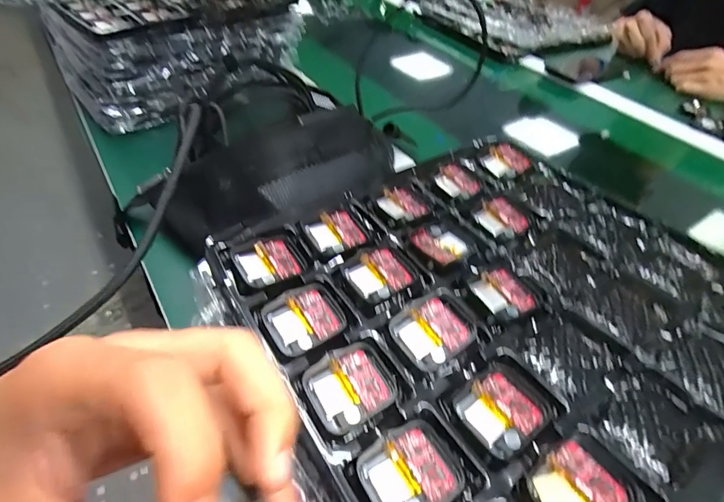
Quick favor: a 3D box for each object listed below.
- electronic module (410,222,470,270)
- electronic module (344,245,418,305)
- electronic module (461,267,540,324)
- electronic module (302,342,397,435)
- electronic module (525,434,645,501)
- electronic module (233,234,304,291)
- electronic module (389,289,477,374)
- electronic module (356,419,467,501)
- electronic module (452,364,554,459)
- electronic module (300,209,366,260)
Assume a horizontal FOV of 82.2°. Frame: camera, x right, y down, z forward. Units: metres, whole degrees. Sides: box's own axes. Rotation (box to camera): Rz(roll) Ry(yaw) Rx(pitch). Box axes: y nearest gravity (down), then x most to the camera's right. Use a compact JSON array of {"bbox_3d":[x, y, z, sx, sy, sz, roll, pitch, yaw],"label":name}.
[{"bbox_3d":[0.054,-0.005,0.286,0.038,0.004,0.037,-28,54,-28],"label":"electronic module"},{"bbox_3d":[0.011,0.013,0.265,0.041,0.005,0.037,-23,52,-24],"label":"electronic module"},{"bbox_3d":[0.086,0.027,0.260,0.043,0.005,0.036,-19,51,-22],"label":"electronic module"},{"bbox_3d":[-0.005,0.070,0.217,0.043,0.009,0.037,-22,52,-24],"label":"electronic module"},{"bbox_3d":[0.097,0.106,0.182,0.042,0.005,0.038,-22,52,-24],"label":"electronic module"},{"bbox_3d":[-0.059,0.006,0.268,0.040,0.007,0.036,-24,52,-25],"label":"electronic module"},{"bbox_3d":[0.043,0.045,0.239,0.044,0.011,0.037,-22,52,-23],"label":"electronic module"},{"bbox_3d":[0.023,0.102,0.191,0.042,0.005,0.038,-22,52,-24],"label":"electronic module"},{"bbox_3d":[0.071,0.079,0.210,0.040,0.006,0.037,-25,53,-26],"label":"electronic module"},{"bbox_3d":[-0.018,-0.012,0.287,0.039,0.008,0.037,-20,51,-22],"label":"electronic module"}]

